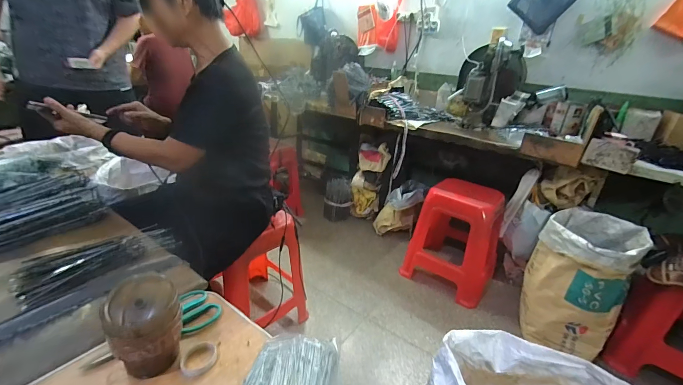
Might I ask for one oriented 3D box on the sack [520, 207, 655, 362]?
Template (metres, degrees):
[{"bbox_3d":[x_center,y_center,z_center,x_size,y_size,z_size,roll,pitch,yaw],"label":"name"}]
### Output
[{"bbox_3d":[0.927,0.338,1.247,0.307,0.445,0.380,24,30,37],"label":"sack"}]

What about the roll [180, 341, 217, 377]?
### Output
[{"bbox_3d":[-0.203,0.236,0.448,0.046,0.007,0.051,-4,25,-20],"label":"roll"}]

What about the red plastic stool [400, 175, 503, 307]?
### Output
[{"bbox_3d":[0.586,0.207,1.584,0.401,0.465,0.408,18,27,28],"label":"red plastic stool"}]

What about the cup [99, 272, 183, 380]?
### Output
[{"bbox_3d":[-0.261,0.184,0.422,0.082,0.111,0.091,-13,29,-36],"label":"cup"}]

